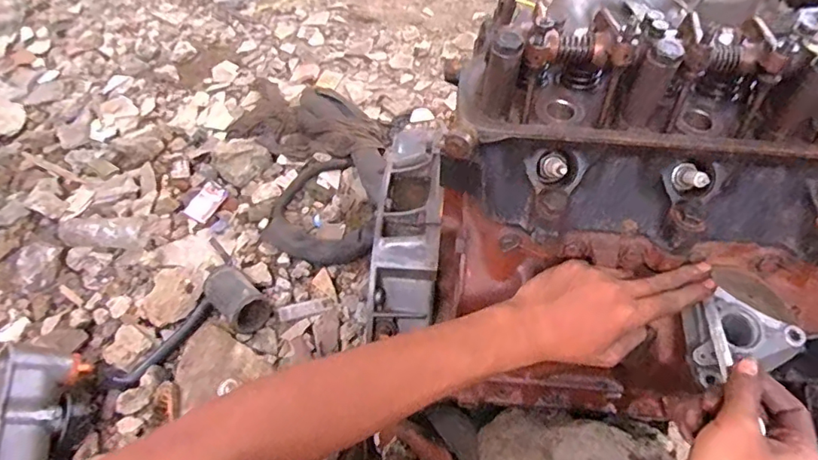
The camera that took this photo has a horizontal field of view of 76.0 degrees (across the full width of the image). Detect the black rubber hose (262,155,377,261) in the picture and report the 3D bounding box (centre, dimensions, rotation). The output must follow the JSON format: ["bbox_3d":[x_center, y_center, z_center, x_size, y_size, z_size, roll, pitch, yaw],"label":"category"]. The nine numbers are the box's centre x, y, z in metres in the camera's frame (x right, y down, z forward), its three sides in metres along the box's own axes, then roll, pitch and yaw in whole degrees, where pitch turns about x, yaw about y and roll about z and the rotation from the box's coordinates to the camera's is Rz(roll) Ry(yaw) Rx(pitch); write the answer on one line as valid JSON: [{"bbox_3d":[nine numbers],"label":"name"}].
[{"bbox_3d":[-0.192,-0.041,1.123,0.249,0.046,0.265,-14,52,-8],"label":"black rubber hose"}]

